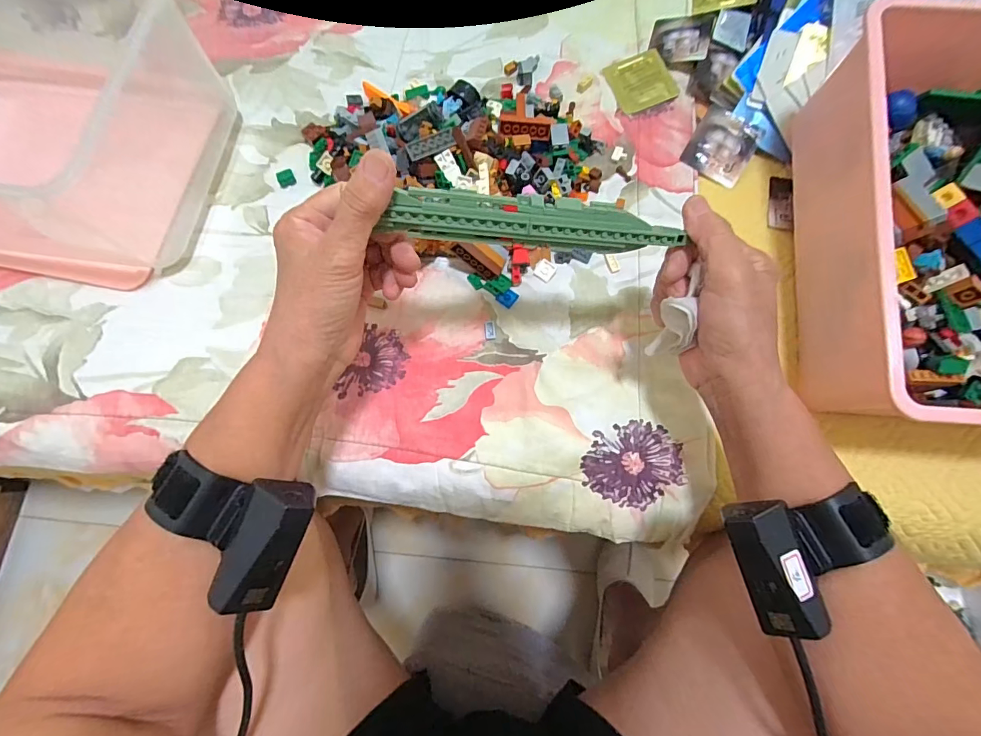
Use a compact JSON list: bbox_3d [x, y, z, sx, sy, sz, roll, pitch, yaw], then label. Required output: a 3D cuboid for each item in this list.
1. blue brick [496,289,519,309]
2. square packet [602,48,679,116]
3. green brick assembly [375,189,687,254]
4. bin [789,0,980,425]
[{"bbox_3d":[0.015,-0.064,0.405,0.017,0.004,0.017,35,78,8],"label":"blue brick"},{"bbox_3d":[0.158,-0.299,0.471,0.059,0.007,0.067,-21,76,9],"label":"square packet"},{"bbox_3d":[0.028,-0.088,0.276,0.177,0.023,0.022,2,76,-8],"label":"green brick assembly"},{"bbox_3d":[0.392,-0.103,0.355,0.251,0.126,0.310,4,76,1],"label":"bin"}]

